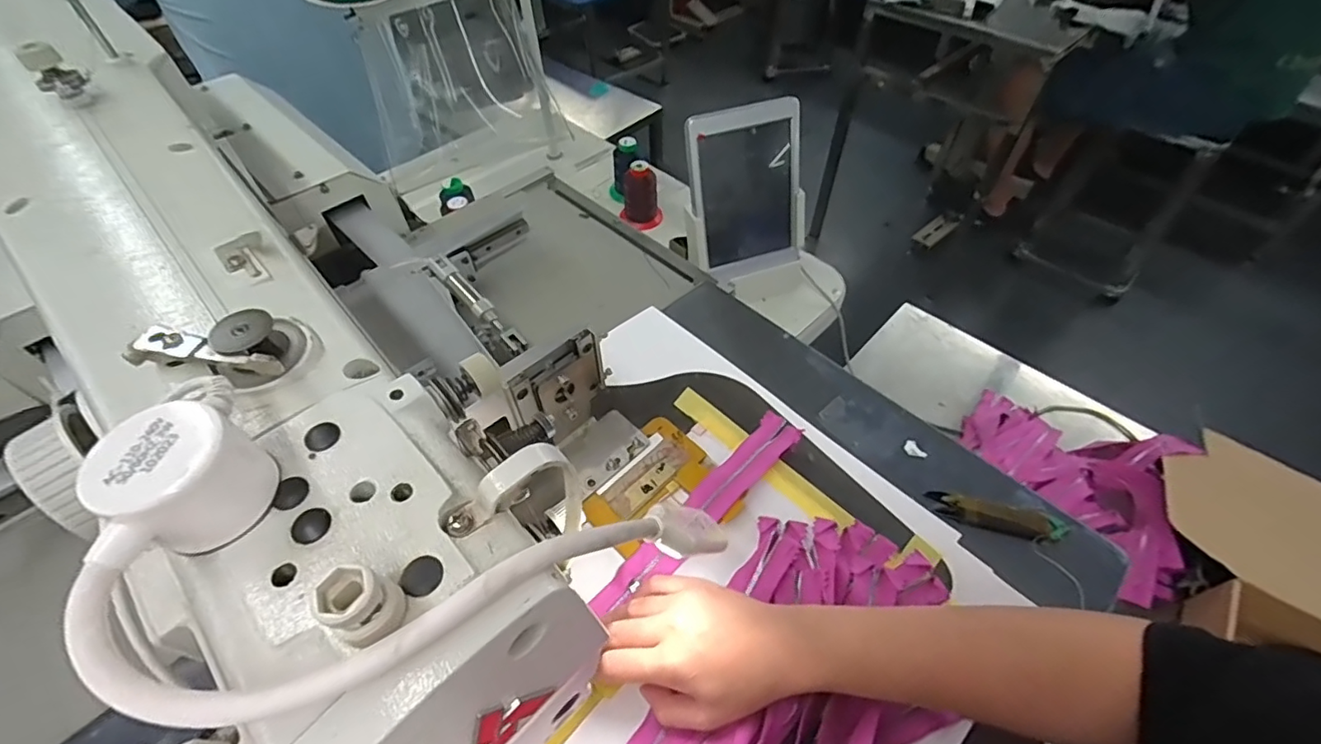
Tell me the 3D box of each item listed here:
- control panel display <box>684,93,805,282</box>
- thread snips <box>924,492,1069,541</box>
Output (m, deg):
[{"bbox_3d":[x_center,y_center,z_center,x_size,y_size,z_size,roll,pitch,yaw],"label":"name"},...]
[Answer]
[{"bbox_3d":[0.108,-0.225,0.719,0.161,0.213,0.034,-21,37,-11],"label":"control panel display"},{"bbox_3d":[0.282,0.120,0.466,0.102,0.013,0.023,14,53,11],"label":"thread snips"}]

